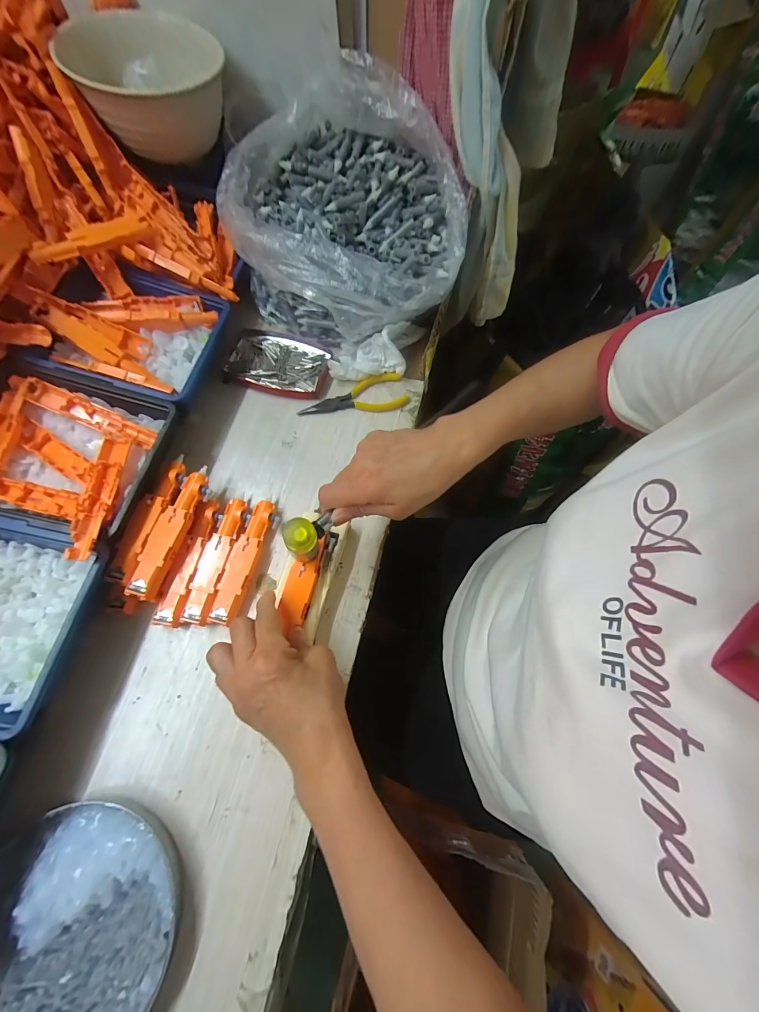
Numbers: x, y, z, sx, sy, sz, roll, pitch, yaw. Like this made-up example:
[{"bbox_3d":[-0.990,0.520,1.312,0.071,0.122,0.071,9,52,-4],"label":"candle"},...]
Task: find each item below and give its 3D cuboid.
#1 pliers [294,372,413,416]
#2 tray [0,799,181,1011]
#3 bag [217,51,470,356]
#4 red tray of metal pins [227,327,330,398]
[{"bbox_3d":[-0.029,-0.122,0.421,0.125,0.011,0.044,-19,70,-10],"label":"pliers"},{"bbox_3d":[-0.216,0.292,0.241,0.141,0.022,0.150,1,68,-2],"label":"tray"},{"bbox_3d":[-0.050,-0.341,0.421,0.245,0.140,0.293,-16,69,-9],"label":"bag"},{"bbox_3d":[-0.123,-0.173,0.438,0.123,0.011,0.087,15,68,4],"label":"red tray of metal pins"}]

